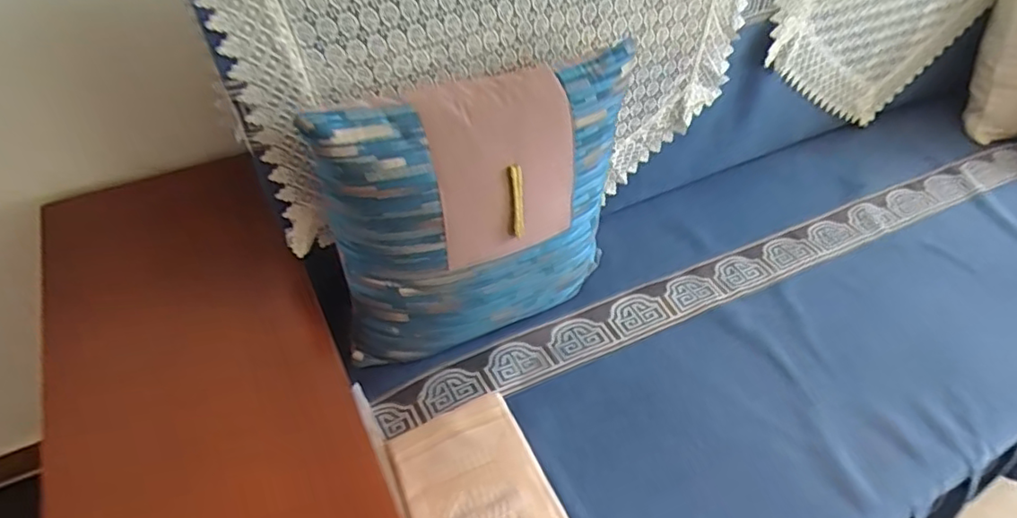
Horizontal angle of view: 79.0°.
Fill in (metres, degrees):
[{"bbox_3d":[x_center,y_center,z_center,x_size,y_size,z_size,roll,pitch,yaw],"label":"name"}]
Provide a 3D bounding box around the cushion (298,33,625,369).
[{"bbox_3d":[-0.024,-0.054,0.822,0.415,0.373,0.128,-18,51,-17],"label":"cushion"}]

